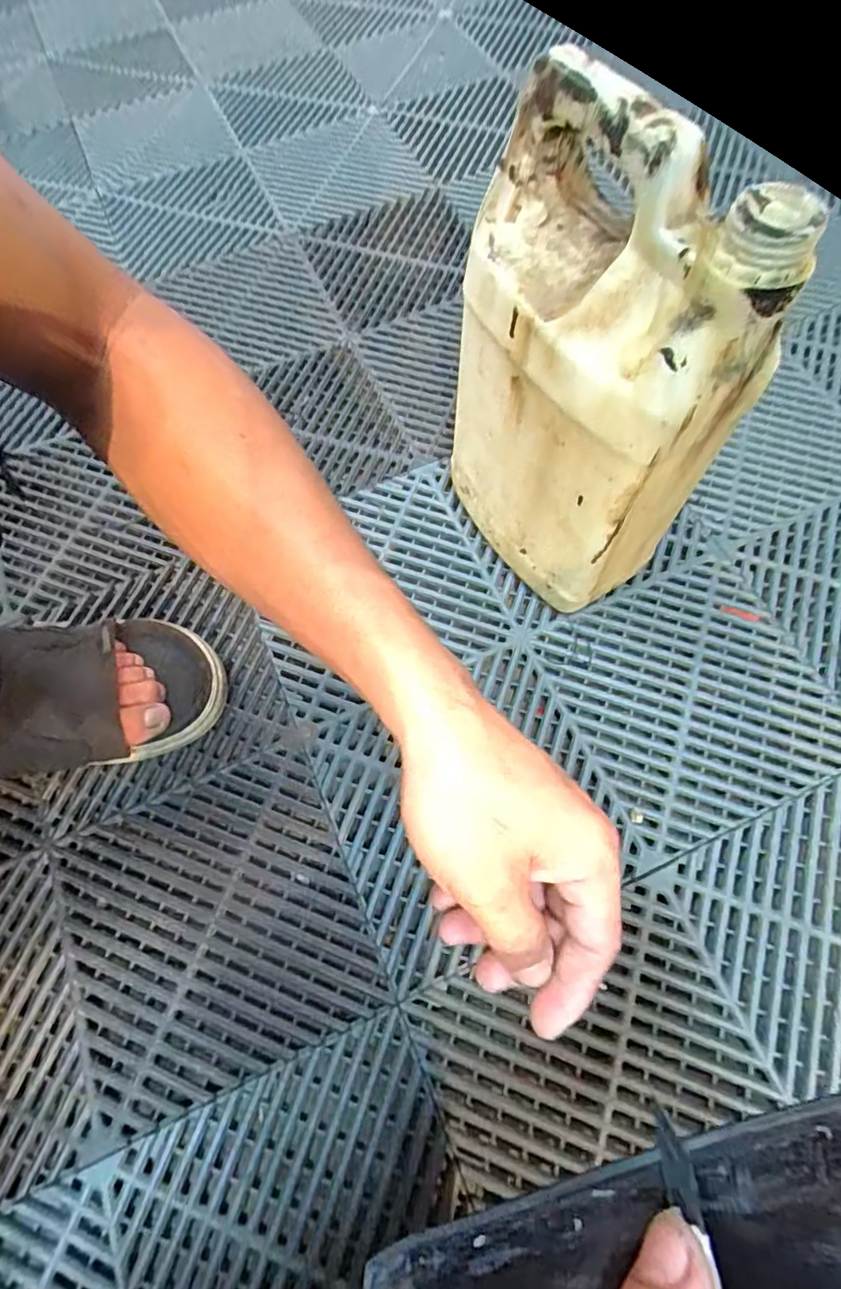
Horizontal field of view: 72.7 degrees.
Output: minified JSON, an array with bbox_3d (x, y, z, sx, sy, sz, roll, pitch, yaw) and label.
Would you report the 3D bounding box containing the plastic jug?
[{"bbox_3d":[0.098,-0.153,0.384,0.098,0.301,0.182,-29,68,-10],"label":"plastic jug"}]

